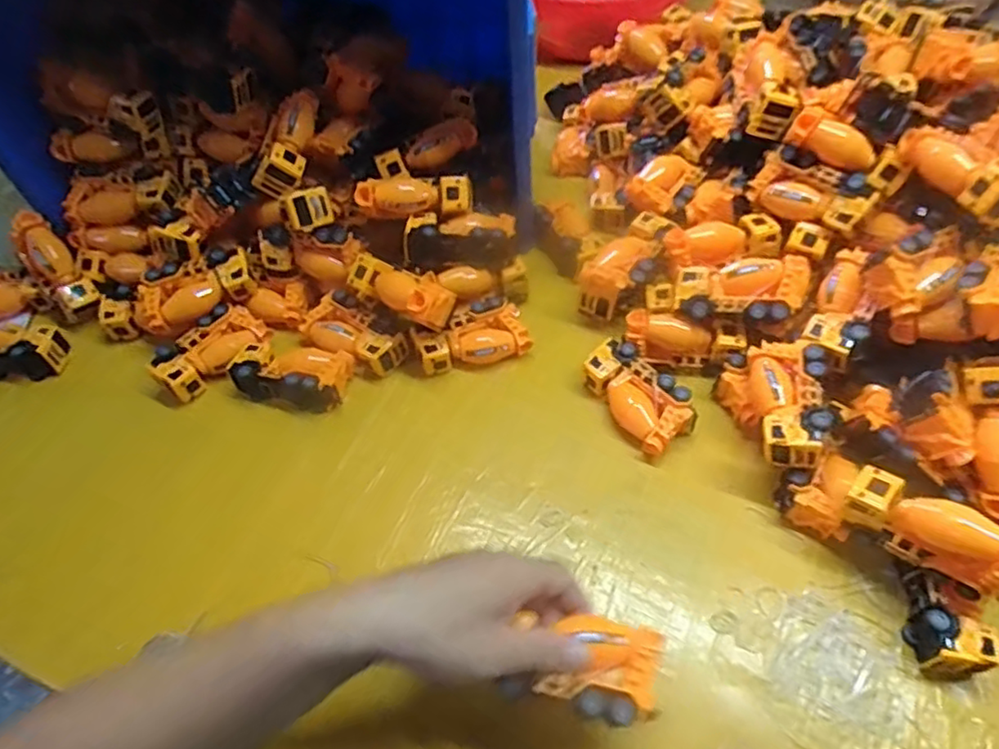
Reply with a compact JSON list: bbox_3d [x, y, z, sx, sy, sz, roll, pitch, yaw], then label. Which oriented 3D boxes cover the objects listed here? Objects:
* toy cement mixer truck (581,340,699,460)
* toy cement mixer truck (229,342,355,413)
[{"bbox_3d":[0.118,0.019,0.543,0.058,0.040,0.102,-32,58,-18],"label":"toy cement mixer truck"},{"bbox_3d":[-0.189,-0.002,0.578,0.100,0.041,0.063,14,56,14],"label":"toy cement mixer truck"}]

